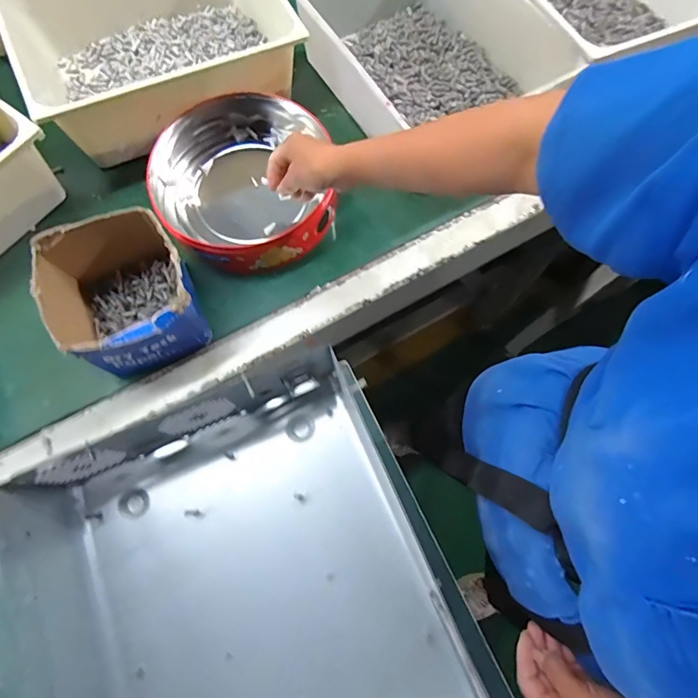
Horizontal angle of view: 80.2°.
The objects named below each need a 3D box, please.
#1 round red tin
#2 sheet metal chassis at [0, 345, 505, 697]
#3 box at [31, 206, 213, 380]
[{"bbox_3d":[-0.145,-0.245,0.580,0.248,0.061,0.266,0,73,0],"label":"round red tin"},{"bbox_3d":[-0.084,0.255,0.385,0.342,0.101,0.472,-23,74,-7],"label":"sheet metal chassis"},{"bbox_3d":[-0.252,-0.059,0.481,0.143,0.112,0.152,-26,75,-9],"label":"box"}]

